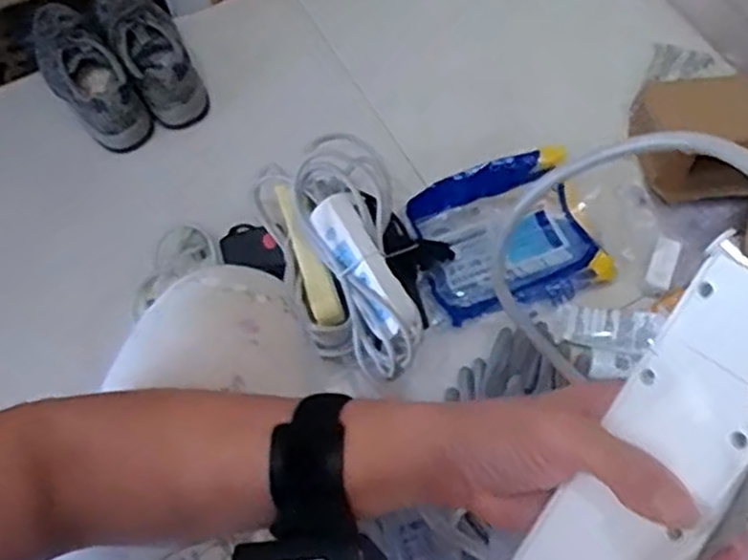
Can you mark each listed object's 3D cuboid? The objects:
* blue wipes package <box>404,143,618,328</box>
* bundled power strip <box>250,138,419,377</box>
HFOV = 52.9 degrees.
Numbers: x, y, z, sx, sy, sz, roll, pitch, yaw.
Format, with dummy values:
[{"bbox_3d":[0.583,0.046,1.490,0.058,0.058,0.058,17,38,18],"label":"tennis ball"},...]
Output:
[{"bbox_3d":[0.177,-0.055,0.987,0.241,0.083,0.189,-12,64,-5],"label":"blue wipes package"},{"bbox_3d":[-0.042,-0.029,0.879,0.154,0.107,0.286,-13,65,-5],"label":"bundled power strip"}]

